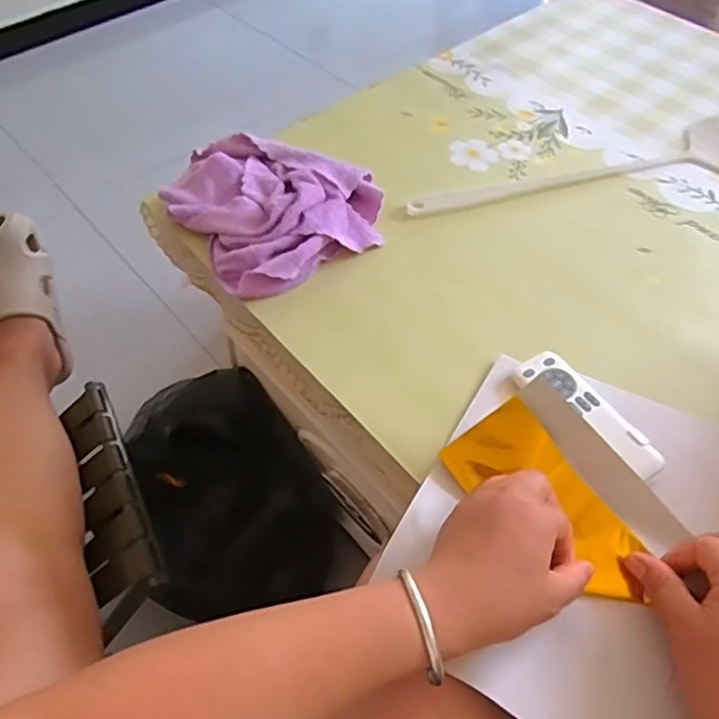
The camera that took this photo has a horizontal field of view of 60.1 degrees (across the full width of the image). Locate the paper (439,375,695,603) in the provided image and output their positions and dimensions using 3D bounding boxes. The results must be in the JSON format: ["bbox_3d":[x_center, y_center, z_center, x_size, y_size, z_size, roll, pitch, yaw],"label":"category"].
[{"bbox_3d":[0.146,0.089,0.439,0.090,0.038,0.147,-36,60,-22],"label":"paper"}]

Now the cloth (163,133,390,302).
[{"bbox_3d":[-0.093,-0.173,0.637,0.190,0.041,0.227,-30,58,-19],"label":"cloth"}]

